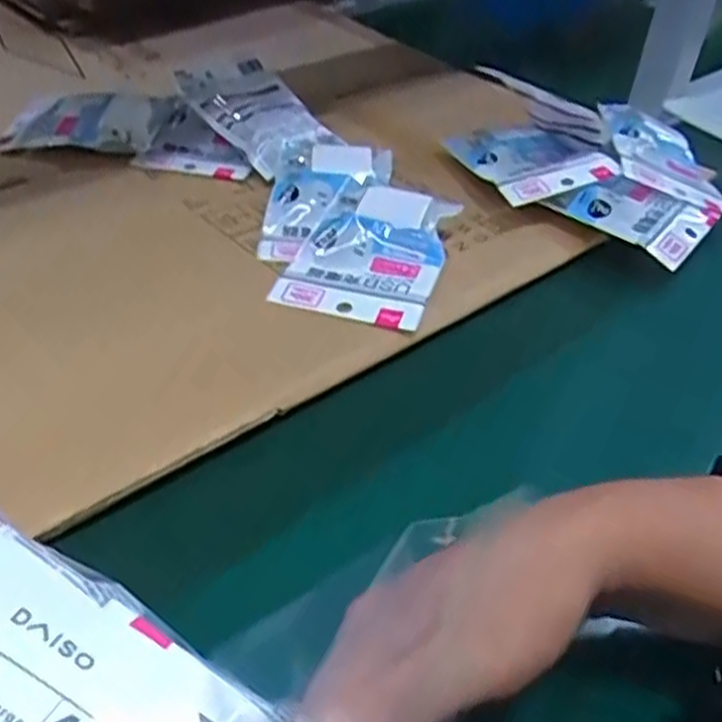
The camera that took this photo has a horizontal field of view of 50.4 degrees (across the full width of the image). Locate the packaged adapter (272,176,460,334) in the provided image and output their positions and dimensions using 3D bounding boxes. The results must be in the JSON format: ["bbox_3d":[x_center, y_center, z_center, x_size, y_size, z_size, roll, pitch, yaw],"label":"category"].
[{"bbox_3d":[0.005,-0.078,0.508,0.097,0.030,0.124,12,39,12],"label":"packaged adapter"}]

